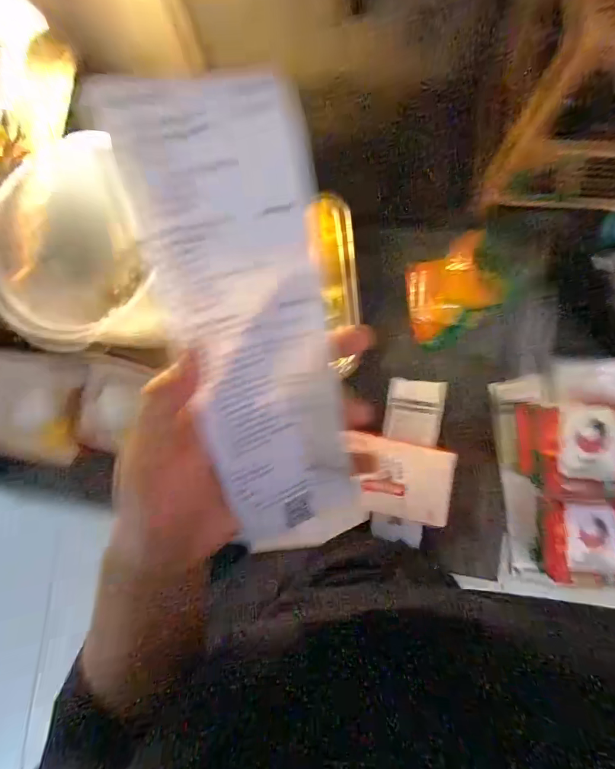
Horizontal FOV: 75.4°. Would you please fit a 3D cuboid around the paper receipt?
[{"bbox_3d":[-0.021,-0.013,0.212,0.082,0.010,0.247,-20,115,-18],"label":"paper receipt"}]

